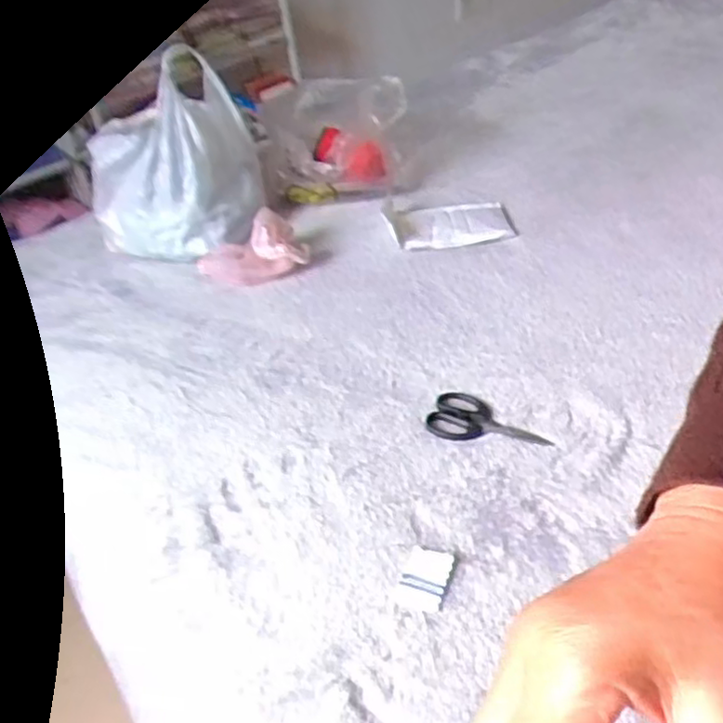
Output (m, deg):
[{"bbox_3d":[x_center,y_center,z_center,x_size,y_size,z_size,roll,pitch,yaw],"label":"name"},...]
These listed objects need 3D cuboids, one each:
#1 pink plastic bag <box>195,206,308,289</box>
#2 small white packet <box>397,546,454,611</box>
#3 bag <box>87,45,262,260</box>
[{"bbox_3d":[-0.144,-0.145,0.912,0.134,0.068,0.072,-20,38,-17],"label":"pink plastic bag"},{"bbox_3d":[0.048,0.162,0.524,0.034,0.004,0.056,8,39,19],"label":"small white packet"},{"bbox_3d":[-0.254,-0.282,0.982,0.187,0.220,0.189,9,39,20],"label":"bag"}]

